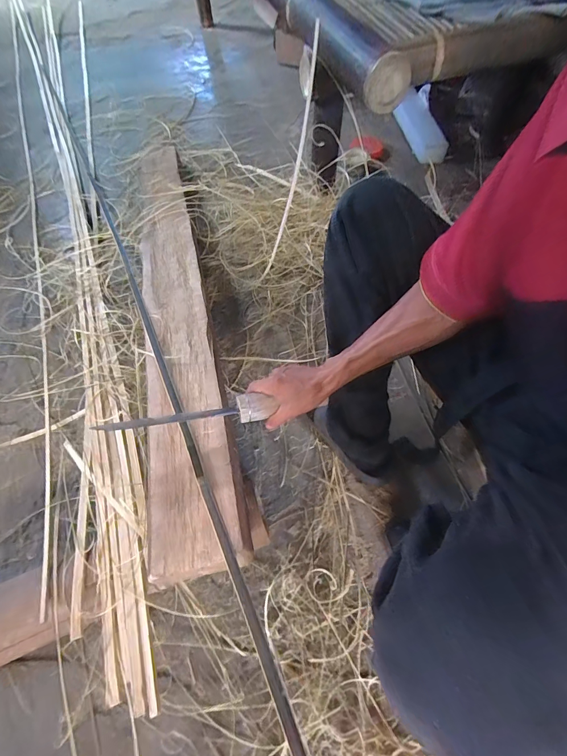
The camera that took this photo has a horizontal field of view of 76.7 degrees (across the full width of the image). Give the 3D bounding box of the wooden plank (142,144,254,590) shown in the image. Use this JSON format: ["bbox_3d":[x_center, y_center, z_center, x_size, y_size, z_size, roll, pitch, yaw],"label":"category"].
[{"bbox_3d":[-0.220,-0.173,0.691,0.125,0.058,1.051,-14,60,-6],"label":"wooden plank"}]

